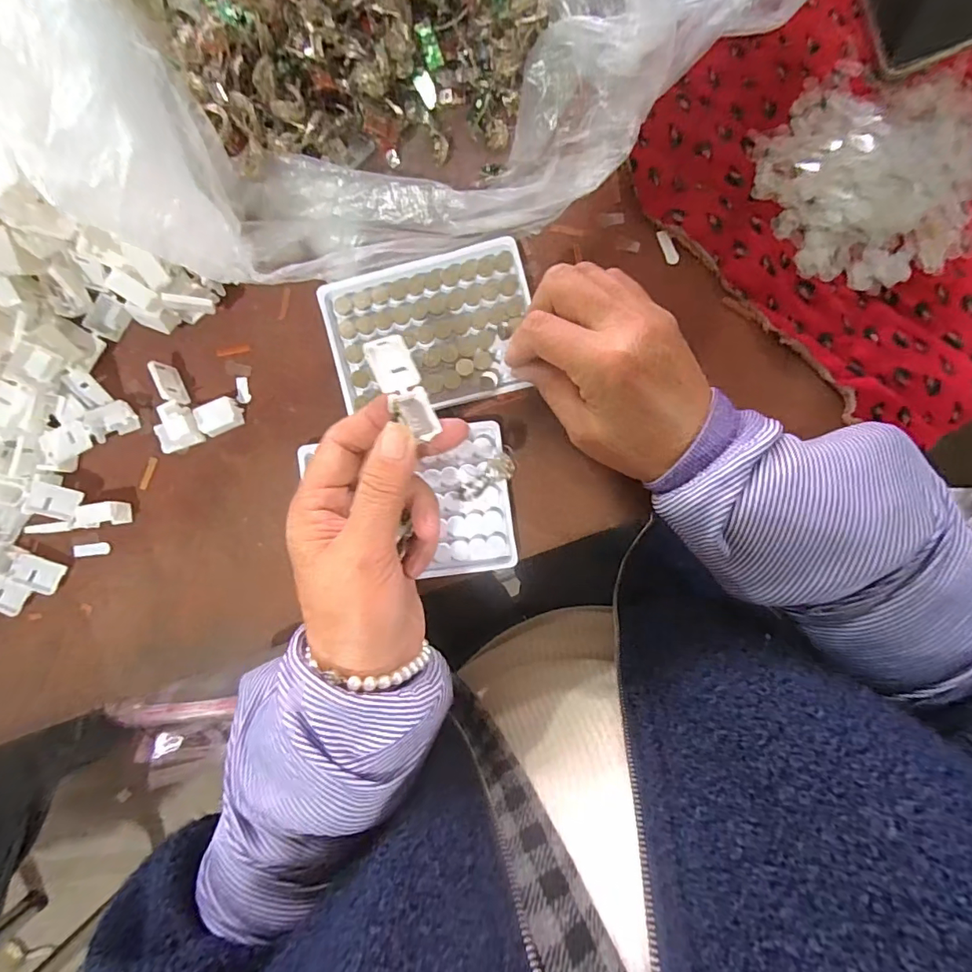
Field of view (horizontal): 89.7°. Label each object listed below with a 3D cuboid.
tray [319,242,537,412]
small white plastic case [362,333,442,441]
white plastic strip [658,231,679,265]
[{"bbox_3d":[-0.034,-0.098,0.311,0.126,0.012,0.097,-13,88,0],"label":"tray"},{"bbox_3d":[-0.040,-0.049,0.244,0.020,0.013,0.055,-28,87,0],"label":"small white plastic case"},{"bbox_3d":[0.121,-0.158,0.323,0.007,0.004,0.023,-23,88,0],"label":"white plastic strip"}]

